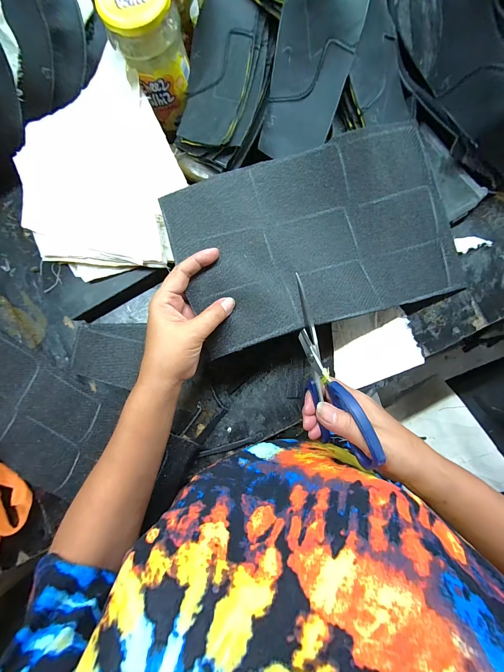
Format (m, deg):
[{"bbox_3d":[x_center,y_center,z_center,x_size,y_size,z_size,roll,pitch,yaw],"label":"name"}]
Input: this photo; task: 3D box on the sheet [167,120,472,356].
[{"bbox_3d":[0.076,-0.110,0.326,0.311,0.053,0.193,-17,83,2],"label":"sheet"}]

